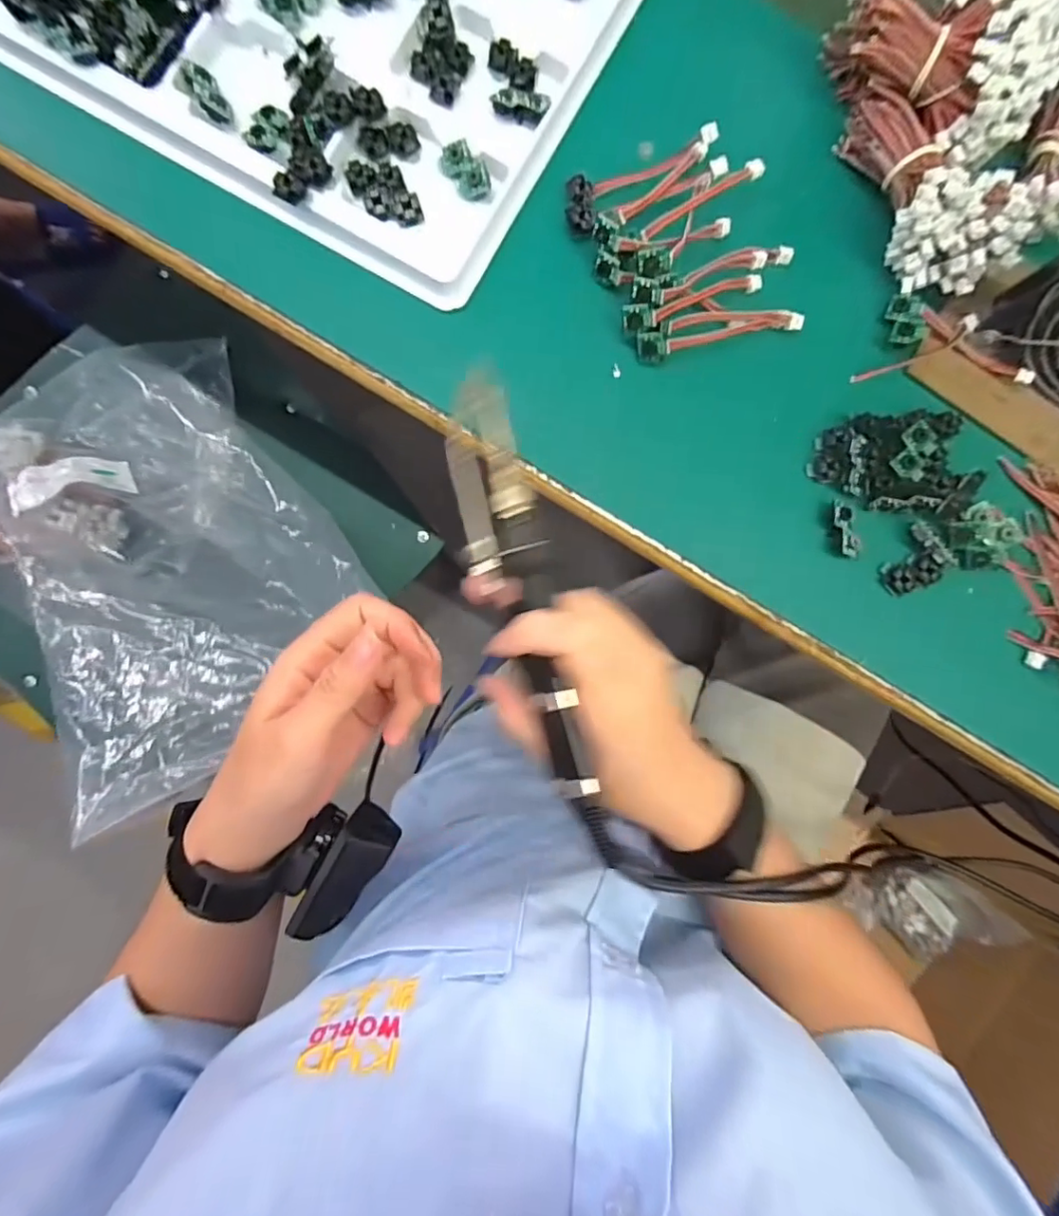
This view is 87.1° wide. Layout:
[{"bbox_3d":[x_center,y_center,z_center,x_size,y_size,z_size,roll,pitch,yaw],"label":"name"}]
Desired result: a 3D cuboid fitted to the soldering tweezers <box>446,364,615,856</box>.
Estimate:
[{"bbox_3d":[-0.001,0.005,0.232,0.031,0.017,0.204,-16,91,-3],"label":"soldering tweezers"}]

